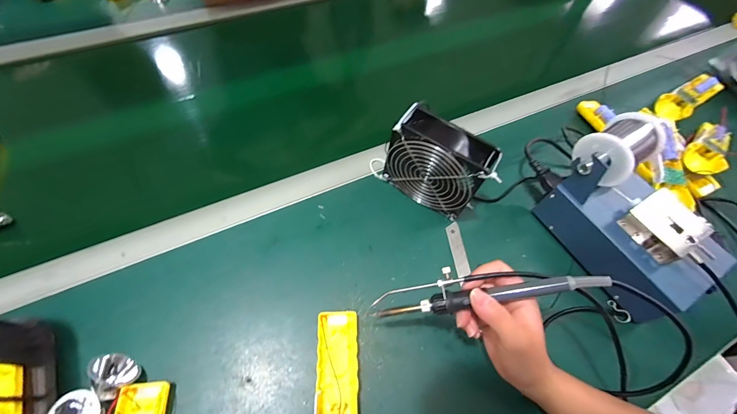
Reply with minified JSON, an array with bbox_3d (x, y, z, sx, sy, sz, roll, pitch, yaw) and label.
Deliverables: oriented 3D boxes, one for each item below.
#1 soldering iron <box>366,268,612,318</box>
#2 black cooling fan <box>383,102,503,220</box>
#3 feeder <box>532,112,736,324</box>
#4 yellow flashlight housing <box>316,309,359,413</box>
[{"bbox_3d":[0.103,0.076,0.308,0.205,0.020,0.036,-11,59,12],"label":"soldering iron"},{"bbox_3d":[0.090,-0.052,0.424,0.131,0.117,0.054,34,63,14],"label":"black cooling fan"},{"bbox_3d":[0.322,0.012,0.399,0.116,0.130,0.214,-20,64,-15],"label":"feeder"},{"bbox_3d":[-0.031,0.185,0.332,0.046,0.016,0.159,-2,54,-3],"label":"yellow flashlight housing"}]

